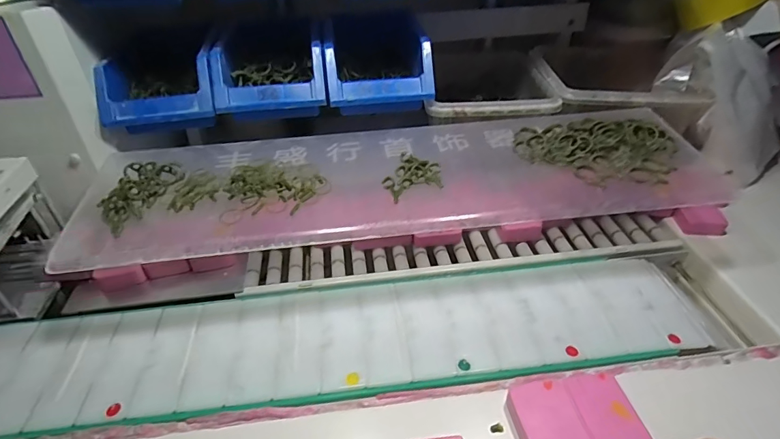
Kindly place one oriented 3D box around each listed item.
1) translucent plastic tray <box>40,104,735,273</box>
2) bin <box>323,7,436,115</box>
[{"bbox_3d":[0.018,-0.048,0.451,0.620,0.043,0.186,-6,38,-5],"label":"translucent plastic tray"},{"bbox_3d":[-0.015,-0.195,0.571,0.124,0.102,0.163,-4,38,-3],"label":"bin"}]

